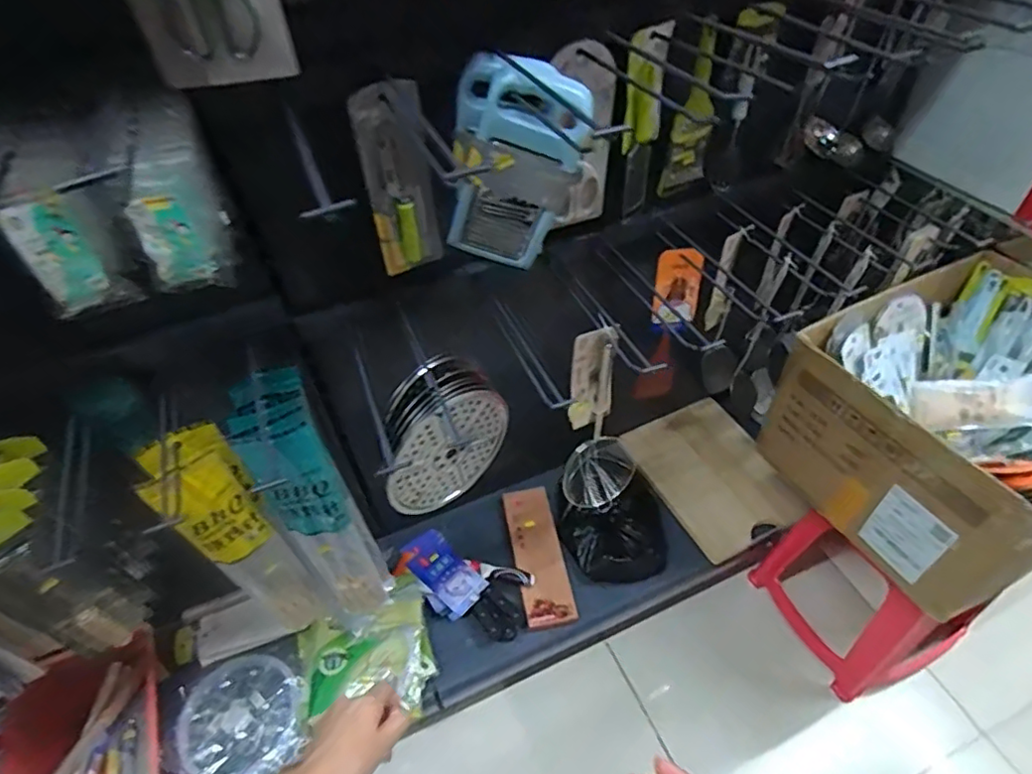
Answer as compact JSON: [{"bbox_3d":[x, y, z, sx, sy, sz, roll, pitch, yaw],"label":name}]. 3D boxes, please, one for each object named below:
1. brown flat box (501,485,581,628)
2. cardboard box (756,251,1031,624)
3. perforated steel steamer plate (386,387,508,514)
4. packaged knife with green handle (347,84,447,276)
[{"bbox_3d":[0.051,0.378,1.360,0.110,0.018,0.331,-9,48,-5],"label":"brown flat box"},{"bbox_3d":[0.760,0.047,0.994,0.487,0.293,0.415,-23,51,-17],"label":"cardboard box"},{"bbox_3d":[-0.094,0.096,0.861,0.210,0.196,0.012,-36,55,-26],"label":"perforated steel steamer plate"},{"bbox_3d":[-0.158,-0.276,0.805,0.095,0.257,0.042,-12,48,-8],"label":"packaged knife with green handle"}]

